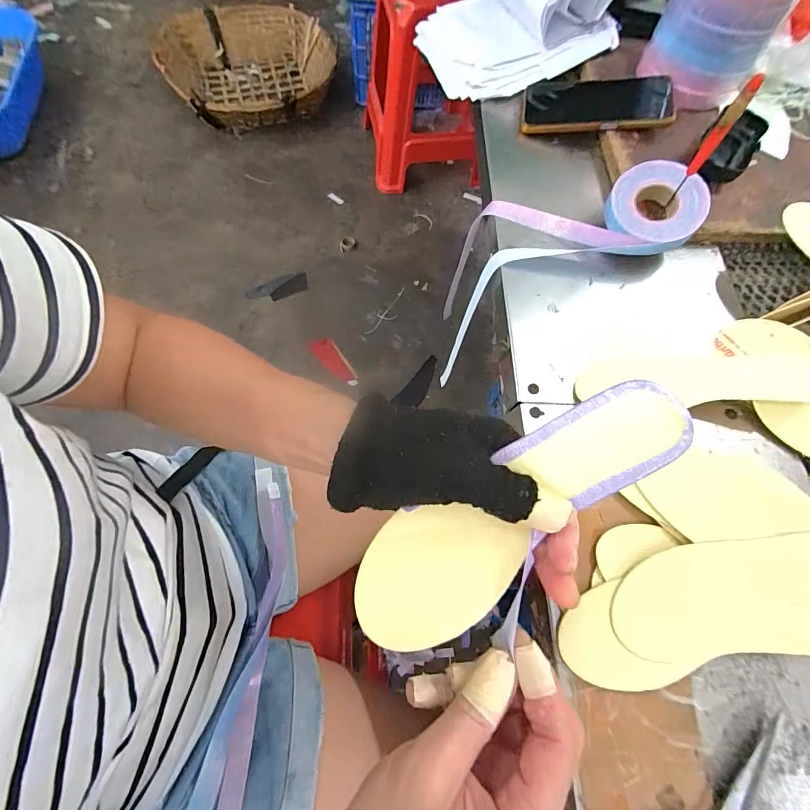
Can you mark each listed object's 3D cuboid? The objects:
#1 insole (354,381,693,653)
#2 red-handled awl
[{"bbox_3d":[0.054,0.054,0.202,0.189,0.009,0.060,-39,75,4],"label":"insole"},{"bbox_3d":[0.265,-0.224,0.353,0.012,0.121,0.009,40,72,12],"label":"red-handled awl"}]

